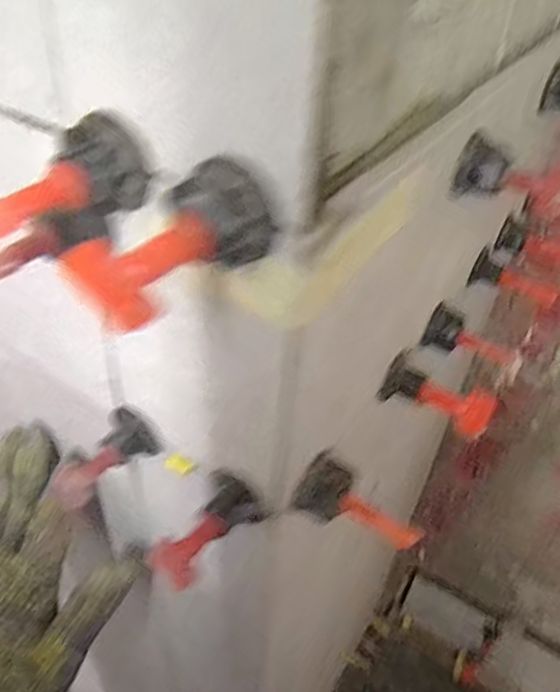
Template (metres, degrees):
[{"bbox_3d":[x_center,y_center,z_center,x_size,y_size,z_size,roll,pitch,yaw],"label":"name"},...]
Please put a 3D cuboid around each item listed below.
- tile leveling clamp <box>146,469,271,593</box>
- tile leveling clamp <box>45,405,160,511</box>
[{"bbox_3d":[-0.033,0.082,0.257,0.025,0.022,0.052,36,66,30],"label":"tile leveling clamp"},{"bbox_3d":[-0.086,0.055,0.288,0.026,0.021,0.050,35,66,29],"label":"tile leveling clamp"}]

